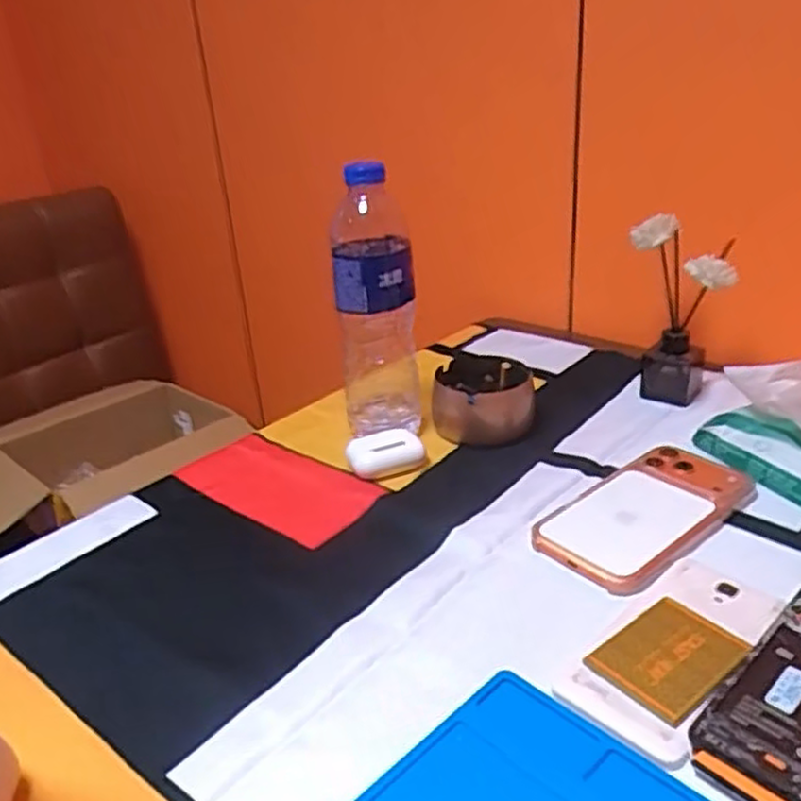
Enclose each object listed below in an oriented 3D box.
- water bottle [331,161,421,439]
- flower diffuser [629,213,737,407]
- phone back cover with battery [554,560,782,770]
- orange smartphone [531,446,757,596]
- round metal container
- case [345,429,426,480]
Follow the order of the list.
[{"bbox_3d":[-0.020,-0.075,0.612,0.062,0.228,0.056,-5,26,-3],"label":"water bottle"},{"bbox_3d":[0.245,-0.079,0.672,0.059,0.155,0.081,-13,27,-17],"label":"flower diffuser"},{"bbox_3d":[0.150,0.131,0.403,0.066,0.010,0.139,21,35,41],"label":"phone back cover with battery"},{"bbox_3d":[0.168,0.076,0.515,0.157,0.015,0.087,-24,32,-35],"label":"orange smartphone"},{"bbox_3d":[0.075,-0.004,0.656,0.082,0.048,0.090,4,27,15],"label":"round metal container"},{"bbox_3d":[-0.013,0.043,0.605,0.056,0.023,0.044,-17,29,-25],"label":"case"}]

